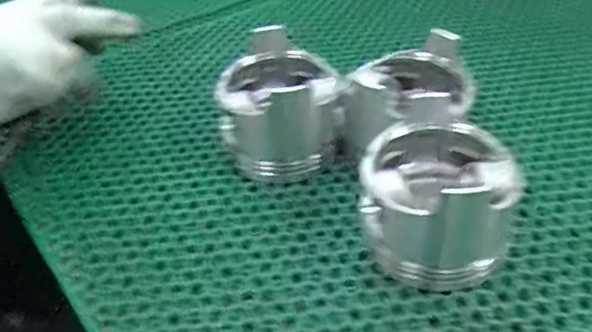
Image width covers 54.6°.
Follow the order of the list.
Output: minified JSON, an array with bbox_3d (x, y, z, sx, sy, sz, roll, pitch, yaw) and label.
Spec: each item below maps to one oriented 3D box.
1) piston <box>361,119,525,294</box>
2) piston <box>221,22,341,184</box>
[{"bbox_3d":[0.086,0.016,0.342,0.082,0.070,0.087,-3,41,3],"label":"piston"},{"bbox_3d":[-0.012,-0.044,0.420,0.082,0.079,0.082,-14,42,-9],"label":"piston"}]

